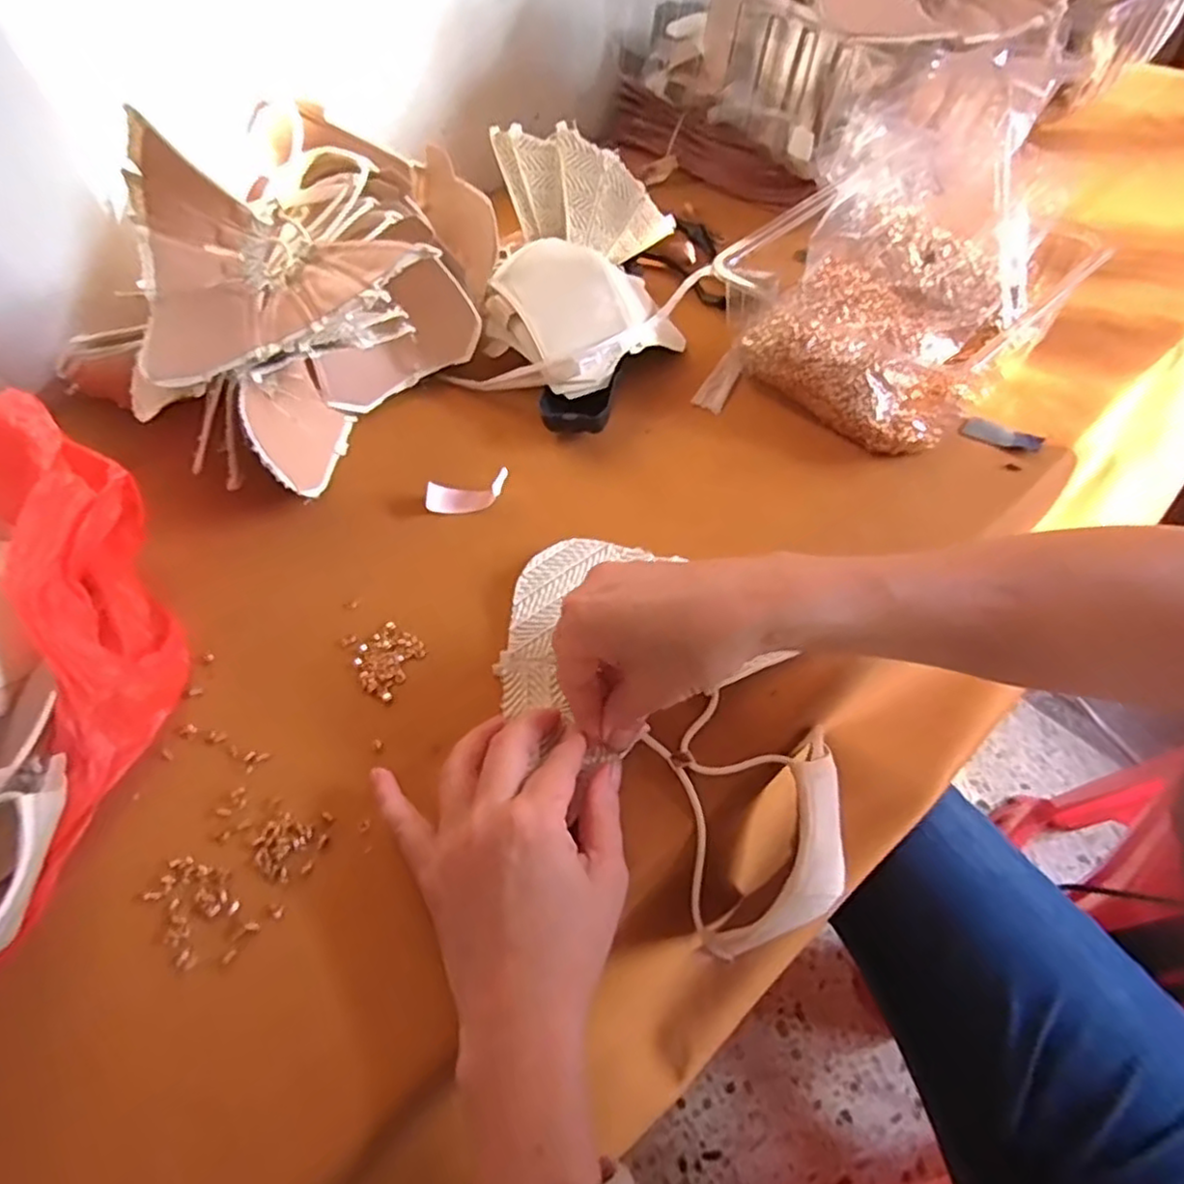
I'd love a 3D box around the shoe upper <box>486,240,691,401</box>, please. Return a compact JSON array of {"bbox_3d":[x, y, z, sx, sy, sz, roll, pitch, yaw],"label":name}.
[{"bbox_3d":[0.002,-0.213,0.515,0.116,0.068,0.110,-3,55,4],"label":"shoe upper"}]

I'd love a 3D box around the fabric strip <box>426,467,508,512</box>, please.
[{"bbox_3d":[-0.084,-0.067,0.468,0.056,0.006,0.025,-10,78,-1],"label":"fabric strip"}]

